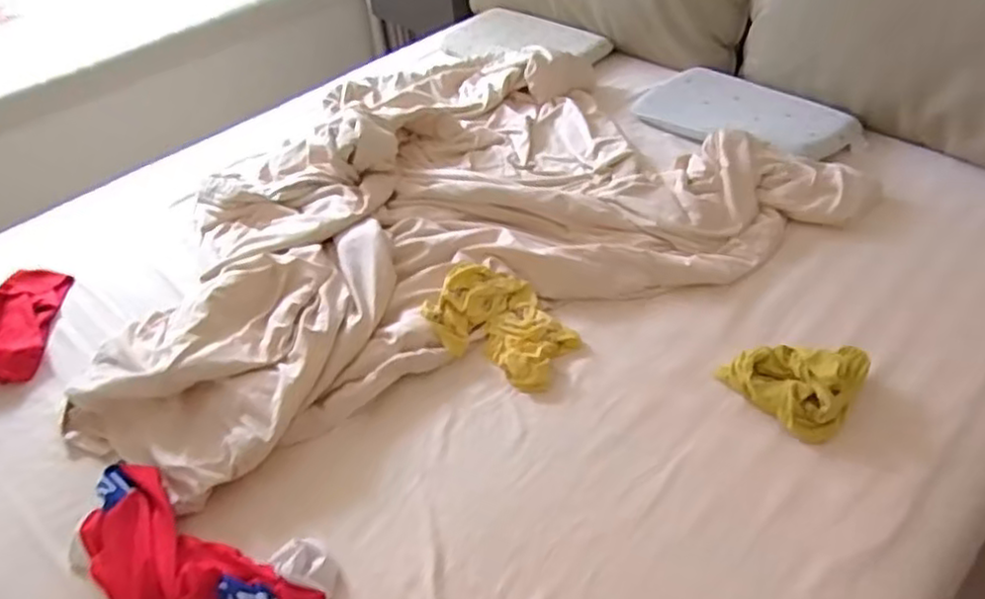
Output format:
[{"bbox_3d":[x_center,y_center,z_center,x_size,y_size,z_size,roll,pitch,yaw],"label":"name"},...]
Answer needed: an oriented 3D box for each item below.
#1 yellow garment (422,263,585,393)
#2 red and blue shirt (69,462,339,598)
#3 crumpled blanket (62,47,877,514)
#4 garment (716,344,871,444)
[{"bbox_3d":[0.017,0.034,1.209,0.251,0.054,0.191,20,50,26],"label":"yellow garment"},{"bbox_3d":[-0.406,0.367,0.910,0.389,0.055,0.210,13,47,20],"label":"red and blue shirt"},{"bbox_3d":[-0.157,-0.277,1.497,1.400,0.126,1.100,-23,46,-15],"label":"crumpled blanket"},{"bbox_3d":[0.475,0.107,1.083,0.177,0.083,0.177,32,55,33],"label":"garment"}]

